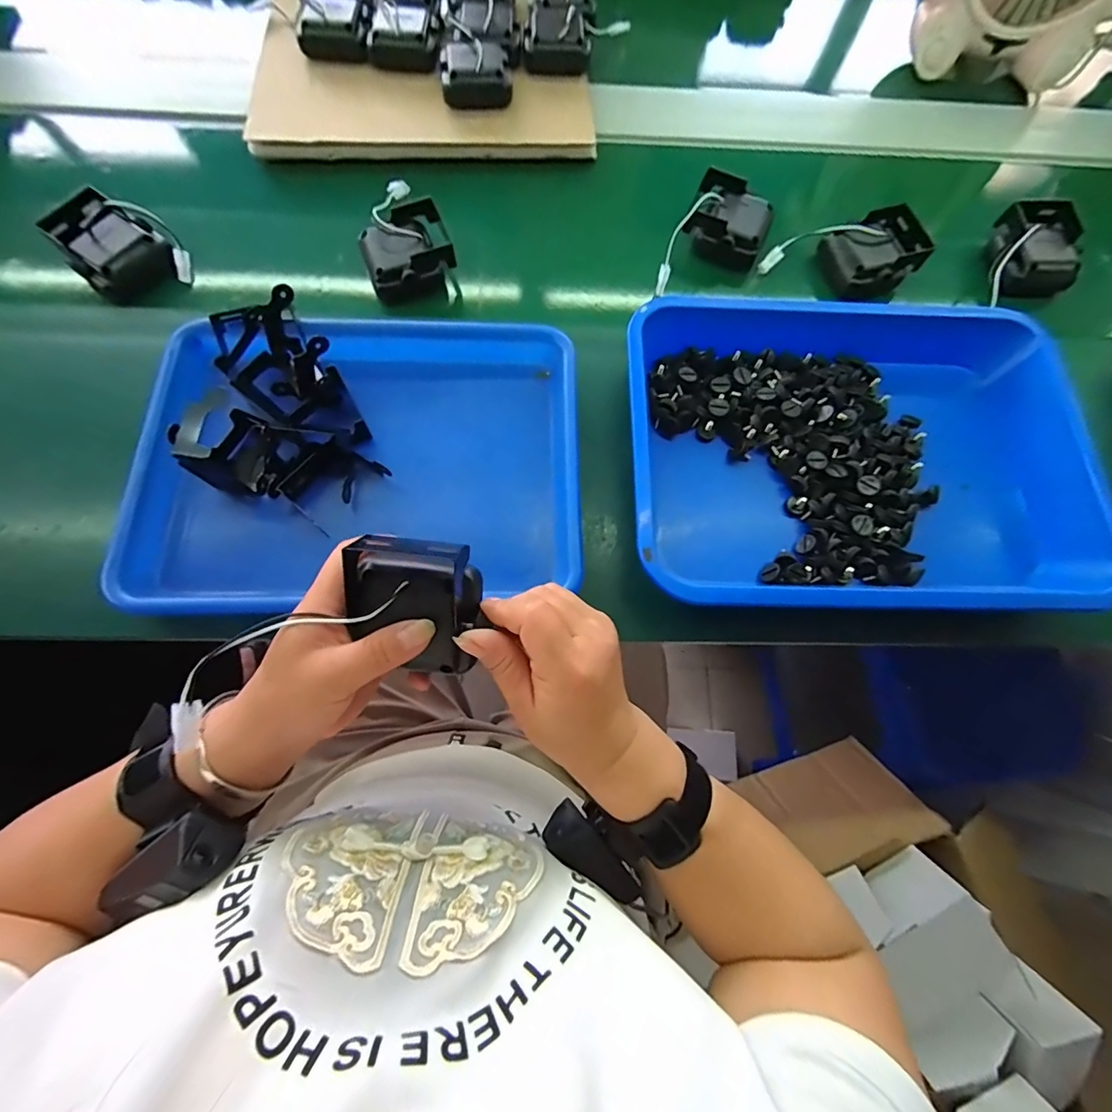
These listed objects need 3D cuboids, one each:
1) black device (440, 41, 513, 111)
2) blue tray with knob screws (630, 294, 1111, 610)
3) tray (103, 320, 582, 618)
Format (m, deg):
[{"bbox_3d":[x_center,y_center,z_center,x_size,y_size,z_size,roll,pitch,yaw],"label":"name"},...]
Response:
[{"bbox_3d":[-0.083,-0.494,0.508,0.069,0.035,0.044,-11,71,-5],"label":"black device"},{"bbox_3d":[0.237,-0.088,0.422,0.359,0.084,0.278,0,71,-1],"label":"blue tray with knob screws"},{"bbox_3d":[-0.147,-0.077,0.393,0.331,0.074,0.260,-4,71,-3],"label":"tray"}]

